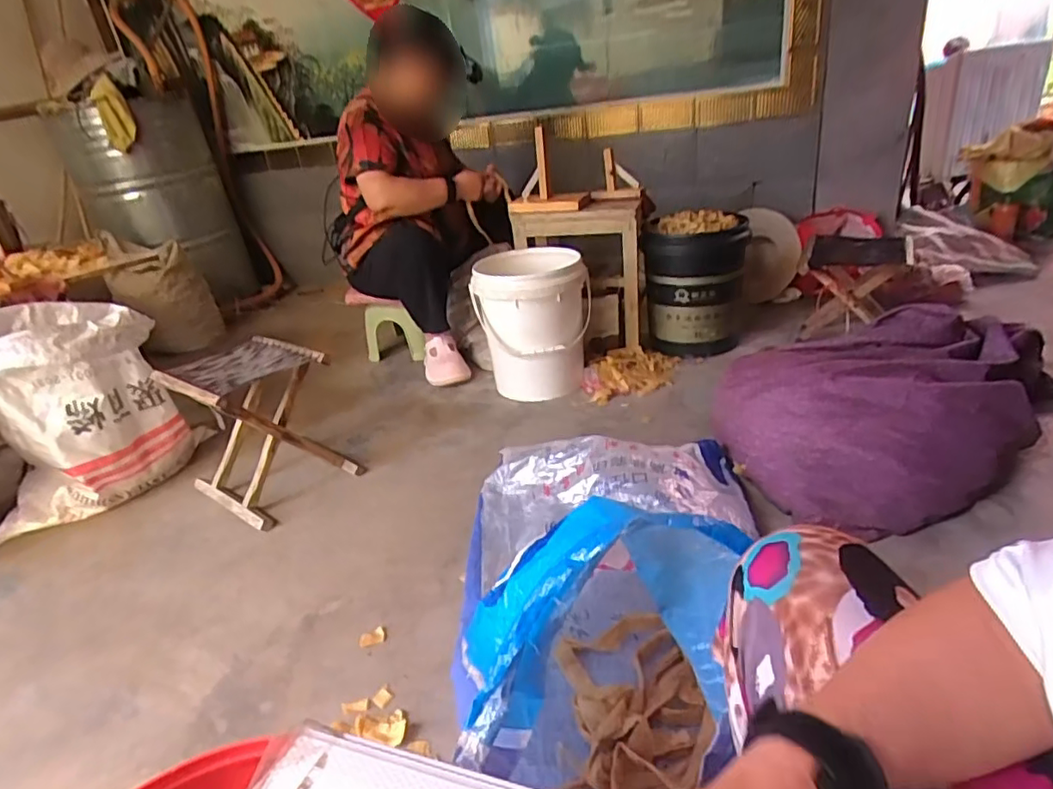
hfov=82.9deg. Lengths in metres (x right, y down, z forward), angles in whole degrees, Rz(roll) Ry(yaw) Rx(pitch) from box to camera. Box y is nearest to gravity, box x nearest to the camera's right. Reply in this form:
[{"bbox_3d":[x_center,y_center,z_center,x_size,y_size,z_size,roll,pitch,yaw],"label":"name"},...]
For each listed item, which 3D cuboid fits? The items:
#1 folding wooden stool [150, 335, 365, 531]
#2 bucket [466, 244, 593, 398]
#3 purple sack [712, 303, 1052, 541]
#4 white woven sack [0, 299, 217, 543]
[{"bbox_3d":[-0.580,0.067,1.300,0.298,0.292,0.255,16,34,35],"label":"folding wooden stool"},{"bbox_3d":[0.023,-0.186,1.608,0.289,0.345,0.279,-3,26,9],"label":"bucket"},{"bbox_3d":[0.704,0.000,1.173,0.632,0.206,0.429,-19,28,-22],"label":"purple sack"},{"bbox_3d":[-1.009,0.024,1.337,0.382,0.415,0.267,-15,29,-18],"label":"white woven sack"}]

